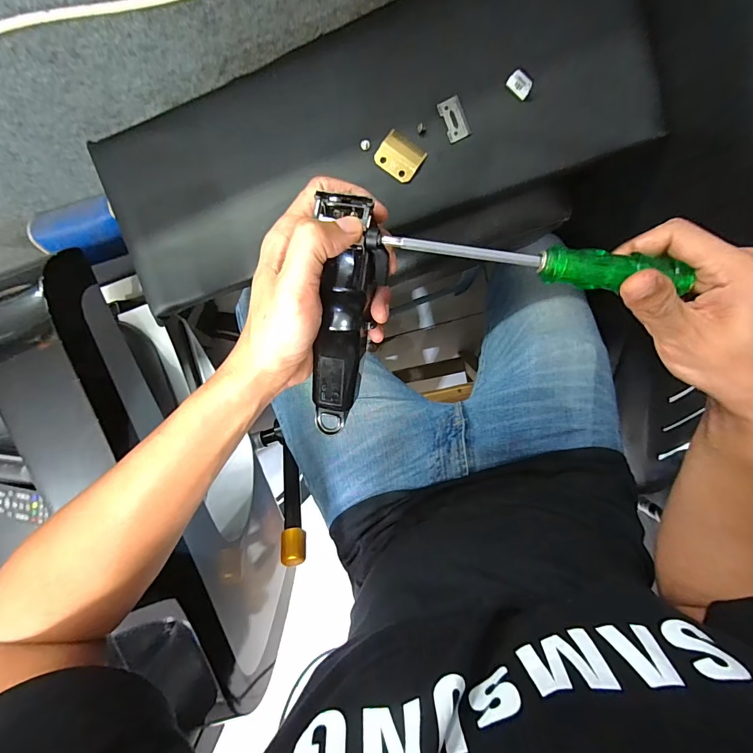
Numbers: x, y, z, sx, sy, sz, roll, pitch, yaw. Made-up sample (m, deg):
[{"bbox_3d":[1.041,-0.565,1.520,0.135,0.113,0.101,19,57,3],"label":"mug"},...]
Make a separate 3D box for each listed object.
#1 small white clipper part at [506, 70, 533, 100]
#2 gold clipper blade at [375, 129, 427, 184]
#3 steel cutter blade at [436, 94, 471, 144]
[{"bbox_3d":[0.143,-0.289,0.385,0.025,0.009,0.015,40,97,-5],"label":"small white clipper part"},{"bbox_3d":[0.024,-0.233,0.413,0.046,0.004,0.038,35,97,-4],"label":"gold clipper blade"},{"bbox_3d":[0.081,-0.265,0.400,0.023,0.004,0.041,-22,97,4],"label":"steel cutter blade"}]

